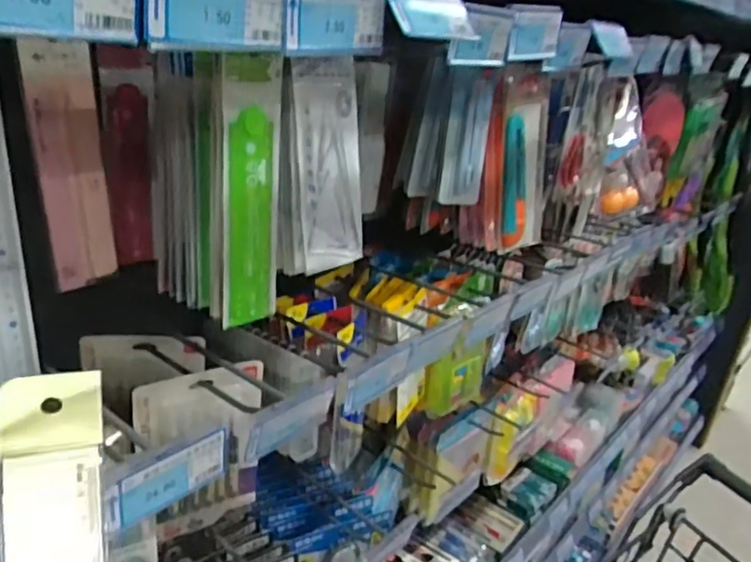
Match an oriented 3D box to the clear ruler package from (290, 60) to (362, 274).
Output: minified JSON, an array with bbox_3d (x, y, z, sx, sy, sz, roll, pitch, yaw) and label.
[{"bbox_3d":[-0.037,-0.093,0.497,0.006,0.169,0.071,13,23,37],"label":"clear ruler package"}]

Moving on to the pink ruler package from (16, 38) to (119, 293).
[{"bbox_3d":[-0.236,-0.086,0.472,0.013,0.189,0.055,21,27,32],"label":"pink ruler package"}]

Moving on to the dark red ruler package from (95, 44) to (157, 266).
[{"bbox_3d":[-0.223,-0.110,0.547,0.043,0.190,0.018,-5,25,-26],"label":"dark red ruler package"}]

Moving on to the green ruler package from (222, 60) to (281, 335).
[{"bbox_3d":[-0.091,-0.061,0.450,0.049,0.202,0.007,-16,30,-40],"label":"green ruler package"}]

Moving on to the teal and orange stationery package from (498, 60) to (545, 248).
[{"bbox_3d":[0.181,-0.147,0.733,0.087,0.220,0.020,-29,33,-34],"label":"teal and orange stationery package"}]

